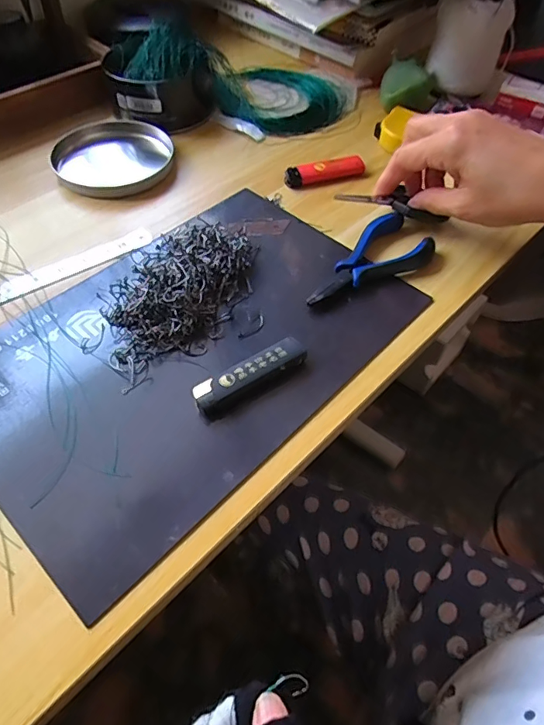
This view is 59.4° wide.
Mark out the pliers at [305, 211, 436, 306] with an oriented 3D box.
[{"bbox_3d":[0.075,-0.076,0.369,0.125,0.015,0.052,-37,60,-25],"label":"pliers"}]

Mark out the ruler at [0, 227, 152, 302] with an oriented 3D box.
[{"bbox_3d":[-0.175,-0.068,0.365,0.172,0.004,0.022,-30,58,-22],"label":"ruler"}]

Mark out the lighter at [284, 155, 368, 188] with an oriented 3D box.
[{"bbox_3d":[0.050,-0.179,0.448,0.078,0.012,0.024,-17,54,-13],"label":"lighter"}]

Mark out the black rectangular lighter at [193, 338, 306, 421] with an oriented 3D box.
[{"bbox_3d":[-0.013,0.010,0.305,0.079,0.012,0.024,-31,58,-22],"label":"black rectangular lighter"}]

